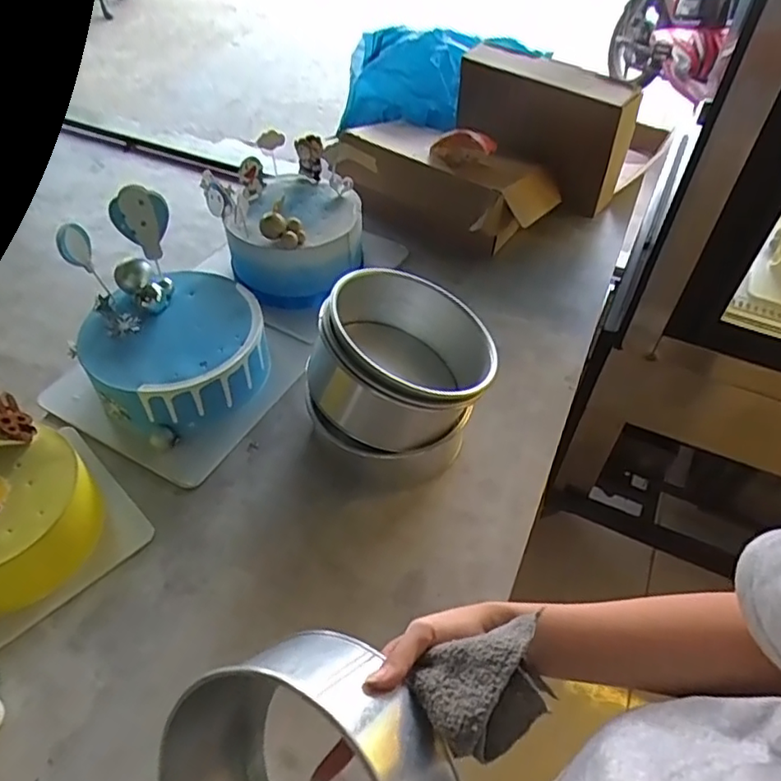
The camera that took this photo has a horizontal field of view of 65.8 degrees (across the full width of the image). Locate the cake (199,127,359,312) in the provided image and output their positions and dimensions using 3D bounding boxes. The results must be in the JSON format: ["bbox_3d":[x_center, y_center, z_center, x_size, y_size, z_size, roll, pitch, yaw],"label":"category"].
[{"bbox_3d":[-0.149,-0.249,0.905,0.207,0.149,0.201,-4,49,-5],"label":"cake"}]

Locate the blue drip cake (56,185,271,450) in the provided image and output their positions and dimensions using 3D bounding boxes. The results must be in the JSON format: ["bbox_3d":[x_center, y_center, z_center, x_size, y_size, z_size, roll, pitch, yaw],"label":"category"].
[{"bbox_3d":[-0.279,-0.093,0.745,0.215,0.161,0.244,-28,55,-23],"label":"blue drip cake"}]

